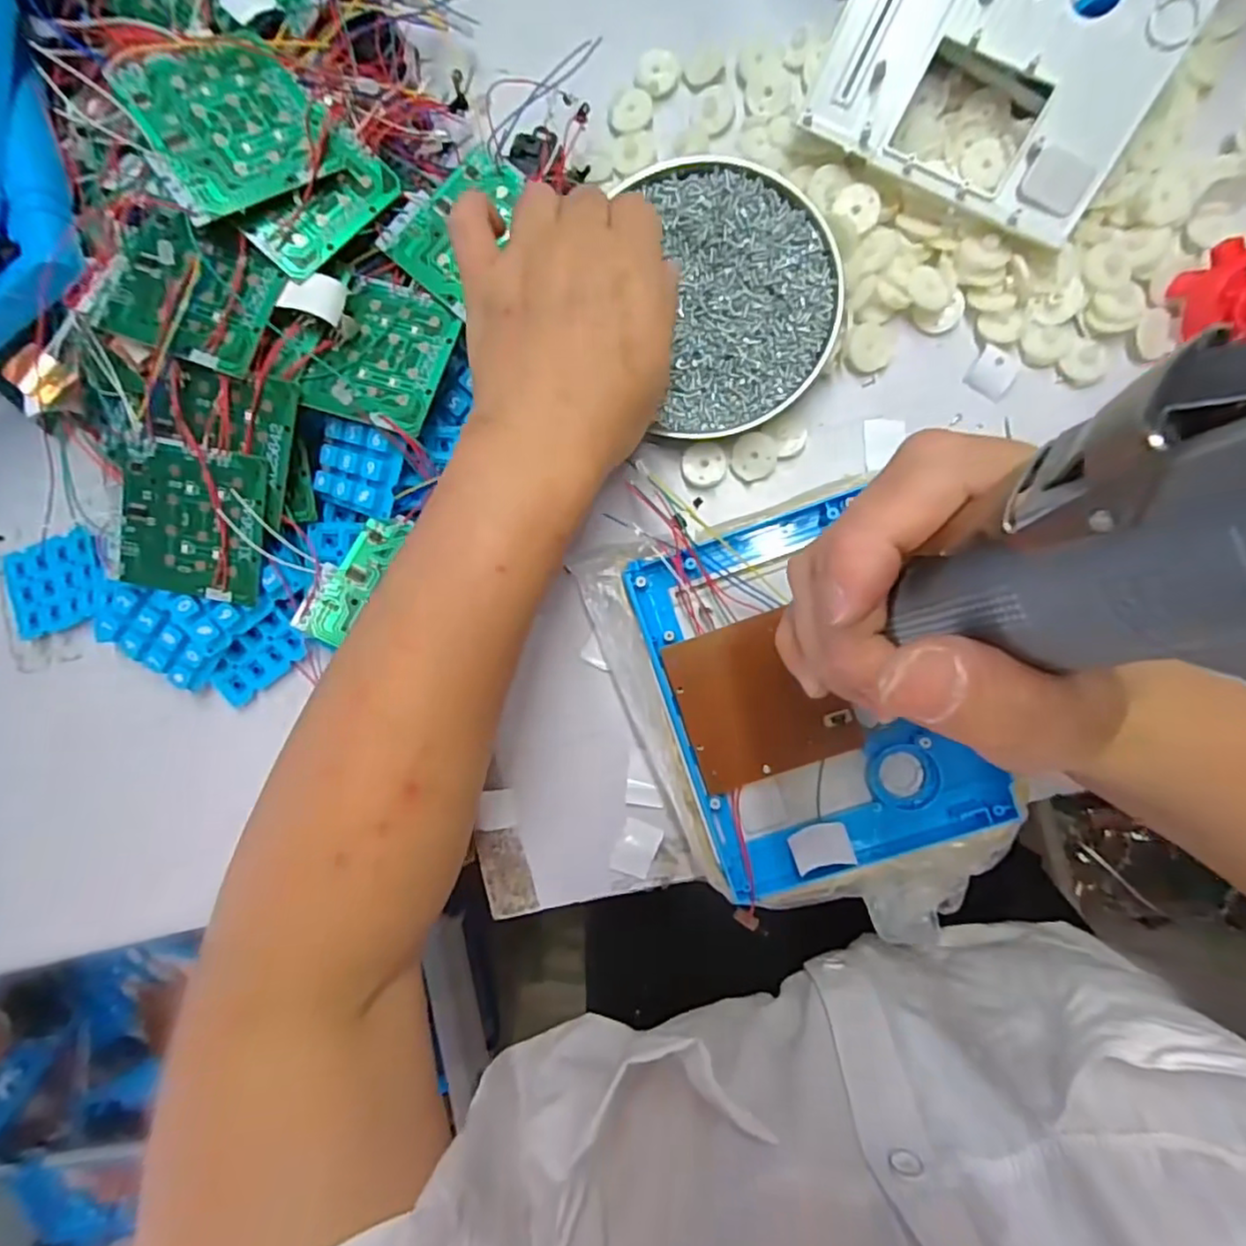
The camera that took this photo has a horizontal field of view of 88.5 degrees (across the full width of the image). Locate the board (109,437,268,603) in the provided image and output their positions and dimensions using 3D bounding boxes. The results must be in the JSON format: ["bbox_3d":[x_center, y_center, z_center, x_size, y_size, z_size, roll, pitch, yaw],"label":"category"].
[{"bbox_3d":[-0.210,-0.049,0.309,0.069,0.007,0.072,11,103,-1],"label":"board"}]

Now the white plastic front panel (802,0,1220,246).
[{"bbox_3d":[0.169,-0.257,0.293,0.140,0.017,0.112,27,111,3],"label":"white plastic front panel"}]

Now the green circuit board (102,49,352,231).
[{"bbox_3d":[-0.173,-0.220,0.281,0.076,0.004,0.071,-36,94,-17],"label":"green circuit board"}]

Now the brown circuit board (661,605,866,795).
[{"bbox_3d":[0.063,0.035,0.296,0.071,0.006,0.072,-20,88,5],"label":"brown circuit board"}]

